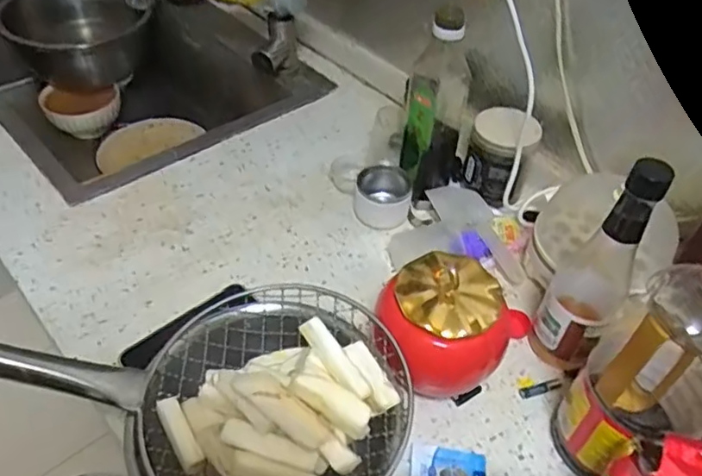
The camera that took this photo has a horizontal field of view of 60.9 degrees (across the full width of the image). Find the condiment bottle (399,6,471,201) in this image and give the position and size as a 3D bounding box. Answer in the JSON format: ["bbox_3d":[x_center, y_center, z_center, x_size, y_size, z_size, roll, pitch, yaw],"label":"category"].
[{"bbox_3d":[0.101,-0.147,0.709,0.073,0.241,0.061,9,47,4],"label":"condiment bottle"}]

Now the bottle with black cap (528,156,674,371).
[{"bbox_3d":[0.224,0.034,0.548,0.061,0.239,0.057,33,53,24],"label":"bottle with black cap"}]

